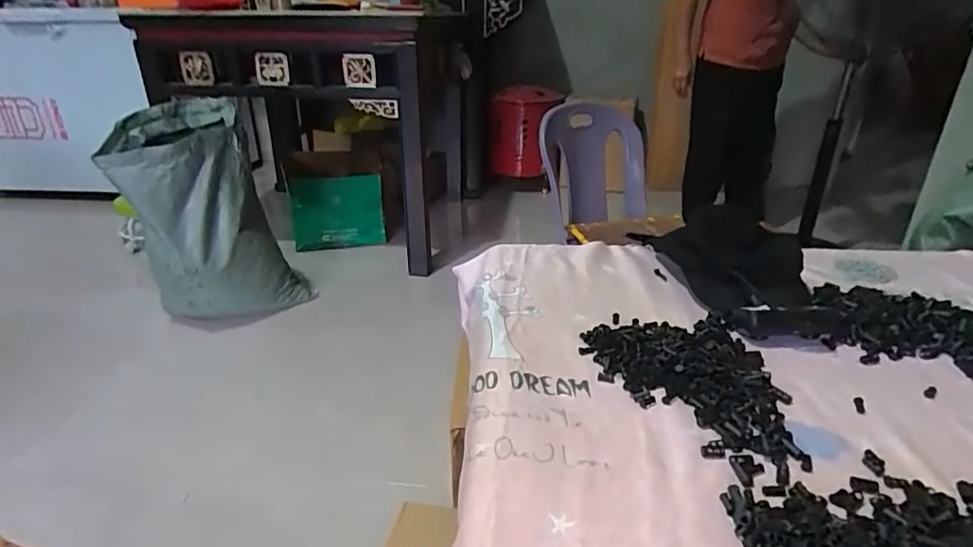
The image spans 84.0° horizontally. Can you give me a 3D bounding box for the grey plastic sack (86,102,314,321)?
[{"bbox_3d":[-0.758,-0.138,1.527,0.410,0.631,0.274,-11,28,-21],"label":"grey plastic sack"}]

